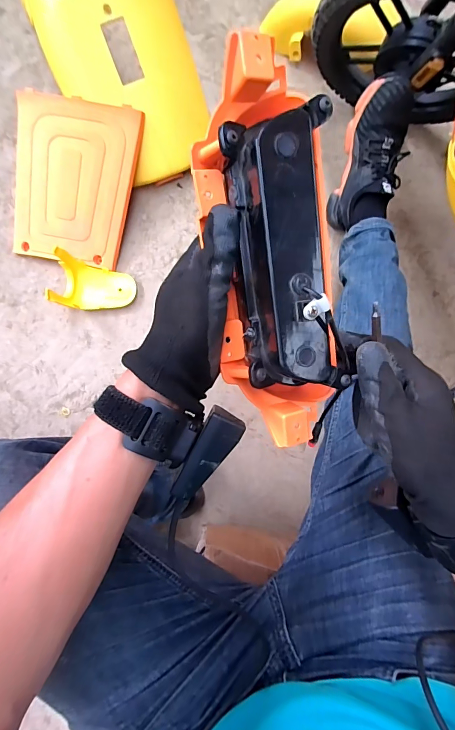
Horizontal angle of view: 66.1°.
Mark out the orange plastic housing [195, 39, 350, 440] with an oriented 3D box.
[{"bbox_3d":[0.032,-0.072,0.257,0.087,0.072,0.260,-9,103,-1],"label":"orange plastic housing"}]

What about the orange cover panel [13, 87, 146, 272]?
[{"bbox_3d":[-0.337,-0.390,0.750,0.260,0.025,0.324,12,99,3],"label":"orange cover panel"}]

